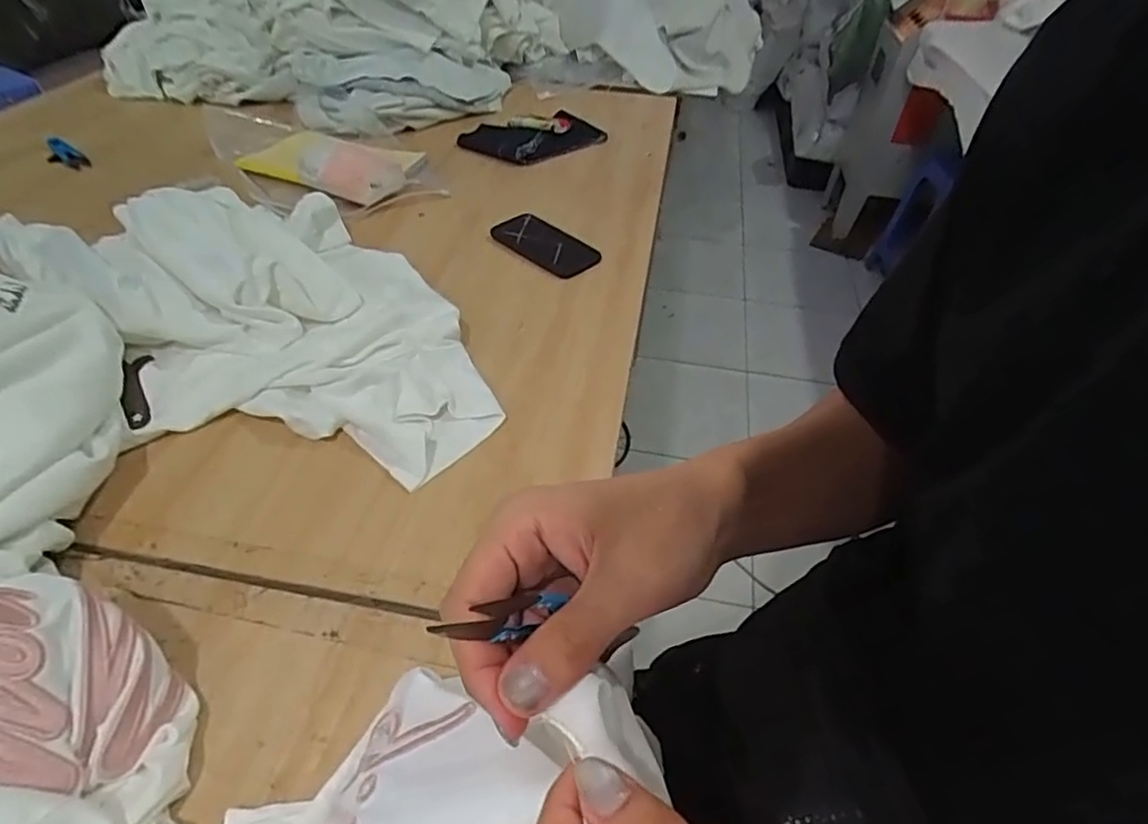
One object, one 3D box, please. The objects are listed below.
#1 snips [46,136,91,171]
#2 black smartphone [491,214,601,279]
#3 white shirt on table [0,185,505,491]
[{"bbox_3d":[-0.828,-0.416,1.018,0.086,0.017,0.040,33,50,6],"label":"snips"},{"bbox_3d":[-0.038,-0.231,0.859,0.083,0.015,0.147,-31,57,-30],"label":"black smartphone"},{"bbox_3d":[-0.316,-0.108,0.662,0.528,0.089,0.339,35,52,28],"label":"white shirt on table"}]

